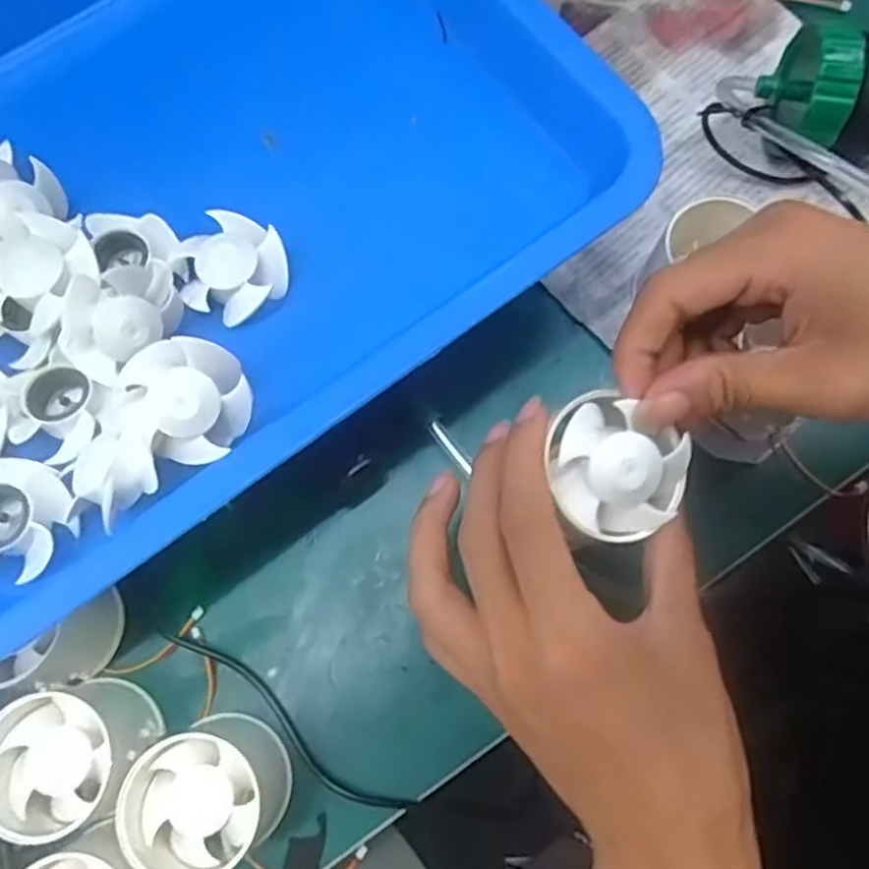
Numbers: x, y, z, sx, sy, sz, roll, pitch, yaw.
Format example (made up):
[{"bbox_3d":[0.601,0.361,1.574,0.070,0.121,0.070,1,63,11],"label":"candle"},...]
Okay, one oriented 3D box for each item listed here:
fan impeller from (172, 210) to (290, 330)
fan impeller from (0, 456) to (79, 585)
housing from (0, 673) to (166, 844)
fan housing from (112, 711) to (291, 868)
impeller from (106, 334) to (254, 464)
[{"bbox_3d":[-0.082,-0.067,0.293,0.040,0.014,0.042,0,74,1],"label":"fan impeller"},{"bbox_3d":[-0.152,0.031,0.264,0.040,0.012,0.042,22,75,7],"label":"fan impeller"},{"bbox_3d":[-0.145,0.126,0.292,0.053,0.047,0.051,15,75,5],"label":"housing"},{"bbox_3d":[-0.088,0.142,0.288,0.050,0.051,0.051,27,76,8],"label":"fan housing"},{"bbox_3d":[-0.090,-0.013,0.260,0.046,0.020,0.044,0,74,1],"label":"impeller"}]

